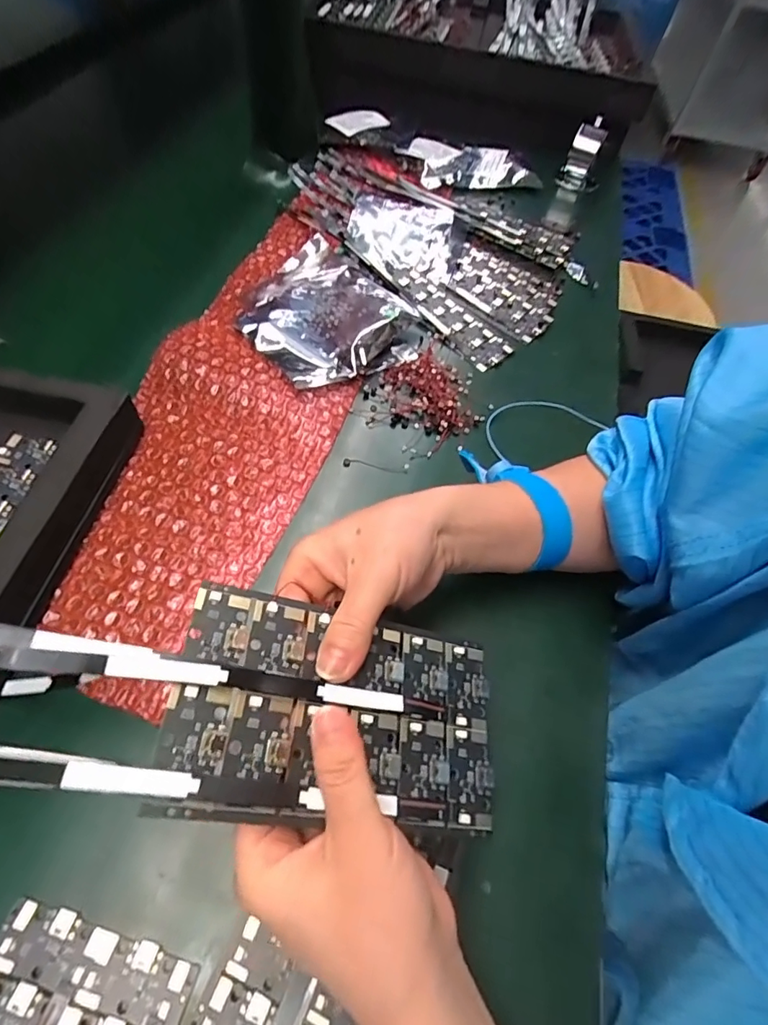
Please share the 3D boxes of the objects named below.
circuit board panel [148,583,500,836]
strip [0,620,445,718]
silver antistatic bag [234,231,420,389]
[{"bbox_3d":[-0.013,0.076,0.192,0.129,0.007,0.075,19,54,-21],"label":"circuit board panel"},{"bbox_3d":[-0.075,0.055,0.171,0.216,0.018,0.014,16,54,-19],"label":"strip"},{"bbox_3d":[-0.044,-0.155,0.387,0.124,0.027,0.130,-35,69,-25],"label":"silver antistatic bag"}]

